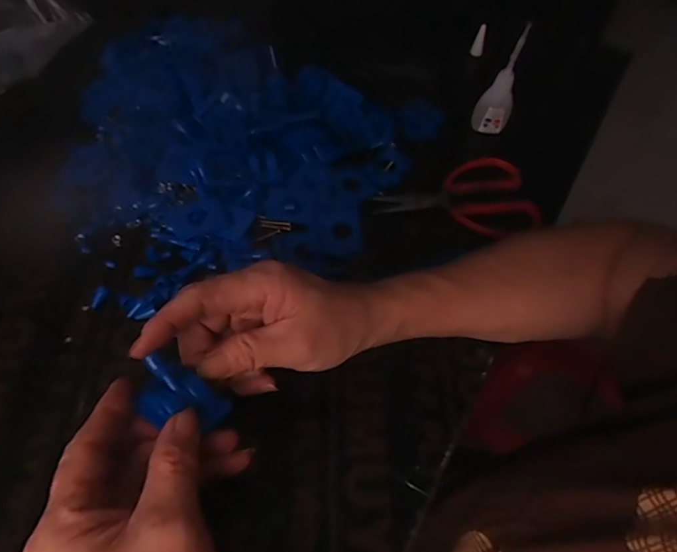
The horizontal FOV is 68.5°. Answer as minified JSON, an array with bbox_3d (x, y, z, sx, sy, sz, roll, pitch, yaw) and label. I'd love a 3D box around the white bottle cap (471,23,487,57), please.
[{"bbox_3d":[0.163,-0.270,0.569,0.013,0.039,0.012,2,55,-4],"label":"white bottle cap"}]

